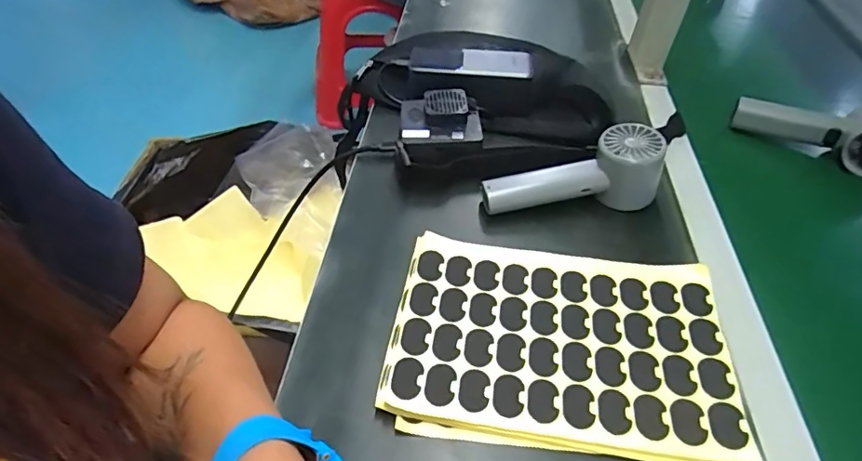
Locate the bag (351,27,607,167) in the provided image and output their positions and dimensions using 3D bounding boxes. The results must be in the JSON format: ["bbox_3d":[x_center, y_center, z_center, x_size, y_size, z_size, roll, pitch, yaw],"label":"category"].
[{"bbox_3d":[0.042,-0.144,0.570,0.280,0.067,0.244,5,46,0],"label":"bag"}]

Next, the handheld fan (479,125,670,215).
[{"bbox_3d":[0.125,-0.045,0.474,0.157,0.059,0.052,-12,45,5],"label":"handheld fan"}]

